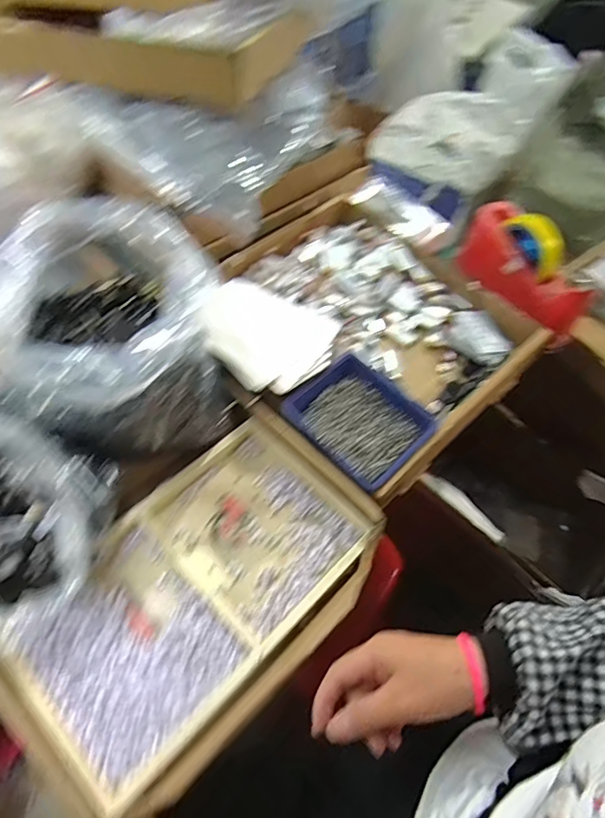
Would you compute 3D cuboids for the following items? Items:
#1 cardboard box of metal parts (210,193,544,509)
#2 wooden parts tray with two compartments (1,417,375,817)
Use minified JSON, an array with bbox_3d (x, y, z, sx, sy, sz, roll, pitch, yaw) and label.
[{"bbox_3d":[0.073,-0.111,0.656,0.377,0.083,0.369,39,63,19],"label":"cardboard box of metal parts"},{"bbox_3d":[-0.103,0.169,0.494,0.193,0.029,0.322,39,62,19],"label":"wooden parts tray with two compartments"}]

